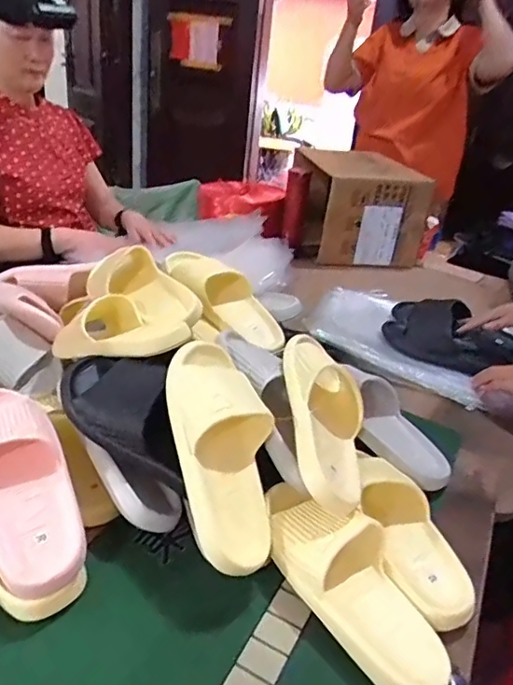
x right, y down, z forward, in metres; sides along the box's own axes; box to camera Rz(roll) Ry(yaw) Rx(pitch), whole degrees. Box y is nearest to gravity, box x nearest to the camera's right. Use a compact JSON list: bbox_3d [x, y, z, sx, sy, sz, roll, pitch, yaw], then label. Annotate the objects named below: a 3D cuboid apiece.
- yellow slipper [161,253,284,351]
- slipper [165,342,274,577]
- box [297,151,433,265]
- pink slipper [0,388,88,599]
[{"bbox_3d":[-0.056,-0.079,0.888,0.257,0.066,0.100,42,38,12],"label":"yellow slipper"},{"bbox_3d":[-0.036,0.112,0.590,0.108,0.065,0.259,-3,62,-18],"label":"slipper"},{"bbox_3d":[0.293,-0.391,1.538,0.329,0.256,0.356,3,28,-7],"label":"box"},{"bbox_3d":[-0.255,0.134,0.558,0.104,0.064,0.249,-16,56,-36],"label":"pink slipper"}]

